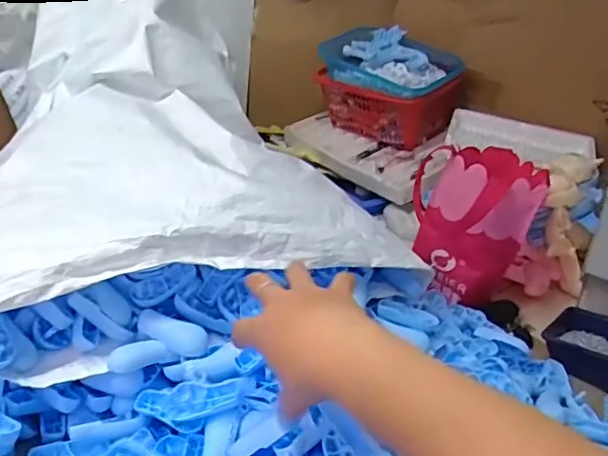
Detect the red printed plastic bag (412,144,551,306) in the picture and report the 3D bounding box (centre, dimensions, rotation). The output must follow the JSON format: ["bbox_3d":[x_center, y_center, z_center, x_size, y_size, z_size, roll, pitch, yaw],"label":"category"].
[{"bbox_3d":[0.233,-0.007,0.808,0.155,0.180,0.134,15,27,17],"label":"red printed plastic bag"}]

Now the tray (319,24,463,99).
[{"bbox_3d":[0.173,-0.332,1.167,0.184,0.057,0.276,-36,53,-24],"label":"tray"}]

